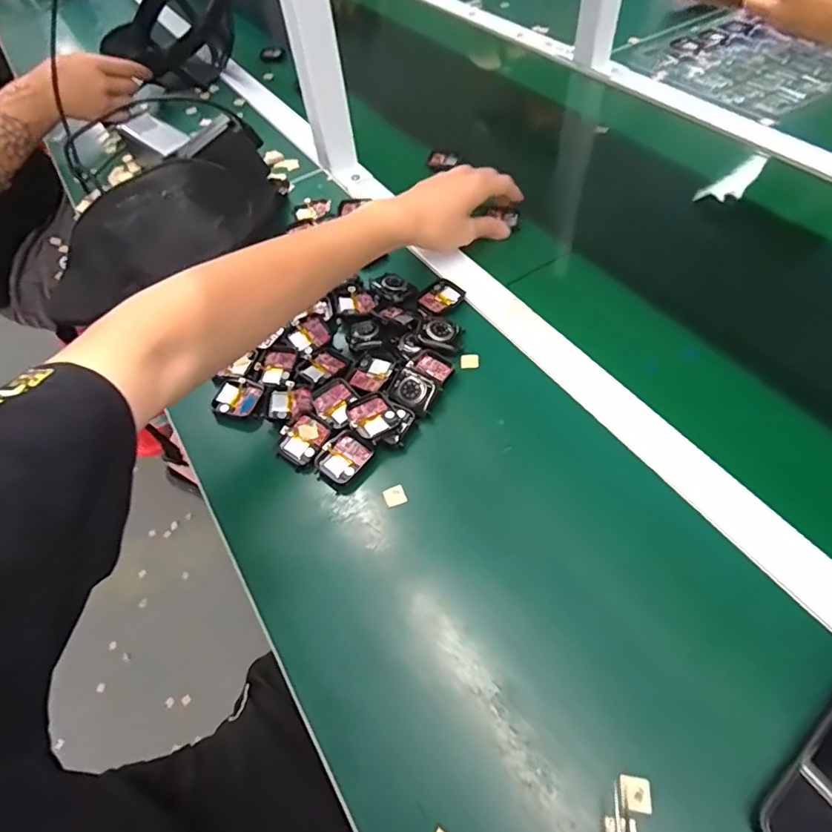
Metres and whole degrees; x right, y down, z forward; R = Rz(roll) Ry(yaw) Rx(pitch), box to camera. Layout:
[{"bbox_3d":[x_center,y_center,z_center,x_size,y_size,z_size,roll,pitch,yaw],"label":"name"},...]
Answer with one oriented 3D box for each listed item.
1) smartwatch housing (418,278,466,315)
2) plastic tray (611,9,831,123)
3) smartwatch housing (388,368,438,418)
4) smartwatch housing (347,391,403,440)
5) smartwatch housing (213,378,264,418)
[{"bbox_3d":[0.025,-0.117,0.506,0.043,0.004,0.034,-38,59,-20],"label":"smartwatch housing"},{"bbox_3d":[0.479,-0.520,0.753,0.248,0.018,0.287,-29,56,-15],"label":"plastic tray"},{"bbox_3d":[-0.002,-0.020,0.437,0.038,0.005,0.032,30,81,19],"label":"smartwatch housing"},{"bbox_3d":[-0.035,0.001,0.423,0.038,0.012,0.039,-31,57,-16],"label":"smartwatch housing"},{"bbox_3d":[-0.157,-0.017,0.457,0.037,0.008,0.037,14,56,15],"label":"smartwatch housing"}]

